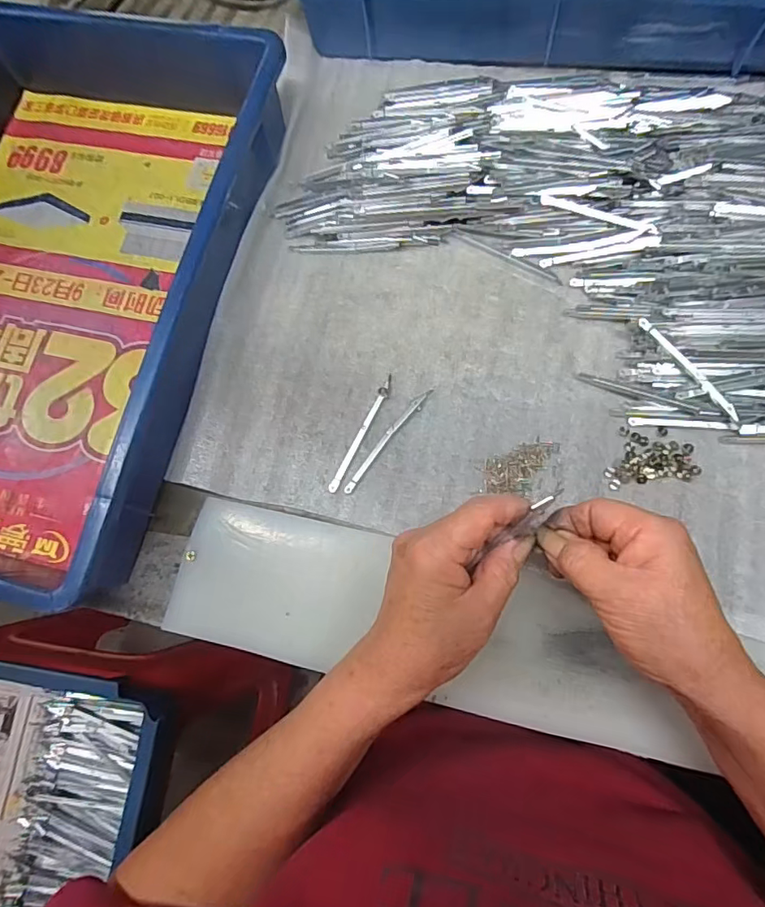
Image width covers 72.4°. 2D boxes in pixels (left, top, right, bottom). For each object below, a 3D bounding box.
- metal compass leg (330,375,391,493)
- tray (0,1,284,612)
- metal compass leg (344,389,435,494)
[{"bbox_3d":[-0.015,-0.015,0.378,0.007,0.005,0.095,25,80,11],"label":"metal compass leg"},{"bbox_3d":[-0.263,-0.132,0.392,0.286,0.077,0.416,13,78,9],"label":"tray"},{"bbox_3d":[0.004,-0.010,0.375,0.008,0.004,0.096,37,82,13],"label":"metal compass leg"}]

